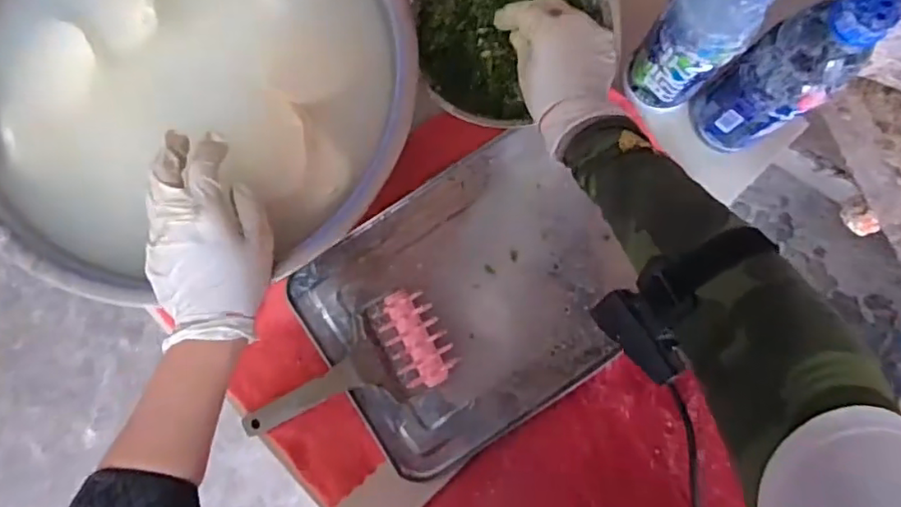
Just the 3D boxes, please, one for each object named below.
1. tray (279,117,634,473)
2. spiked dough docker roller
[{"bbox_3d":[0.023,0.042,0.557,0.283,0.020,0.230,-34,84,-6],"label":"tray"},{"bbox_3d":[-0.095,0.109,0.529,0.194,0.042,0.086,-27,83,-5],"label":"spiked dough docker roller"}]

